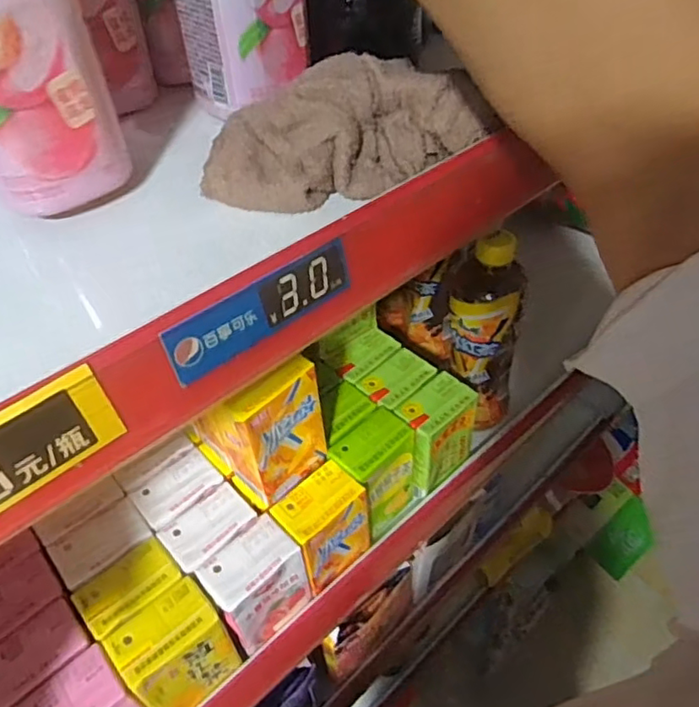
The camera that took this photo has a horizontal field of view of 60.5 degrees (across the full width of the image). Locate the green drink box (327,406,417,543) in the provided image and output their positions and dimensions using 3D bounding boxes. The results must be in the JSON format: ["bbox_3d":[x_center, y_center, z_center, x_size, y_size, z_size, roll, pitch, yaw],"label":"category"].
[{"bbox_3d":[0.020,0.102,0.513,0.044,0.102,0.068,35,58,28],"label":"green drink box"}]

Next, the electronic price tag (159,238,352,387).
[{"bbox_3d":[-0.031,-0.017,0.222,0.078,0.023,0.004,-34,39,-26],"label":"electronic price tag"}]

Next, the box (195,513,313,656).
[{"bbox_3d":[-0.068,0.174,0.447,0.065,0.084,0.044,-37,57,-27],"label":"box"}]

